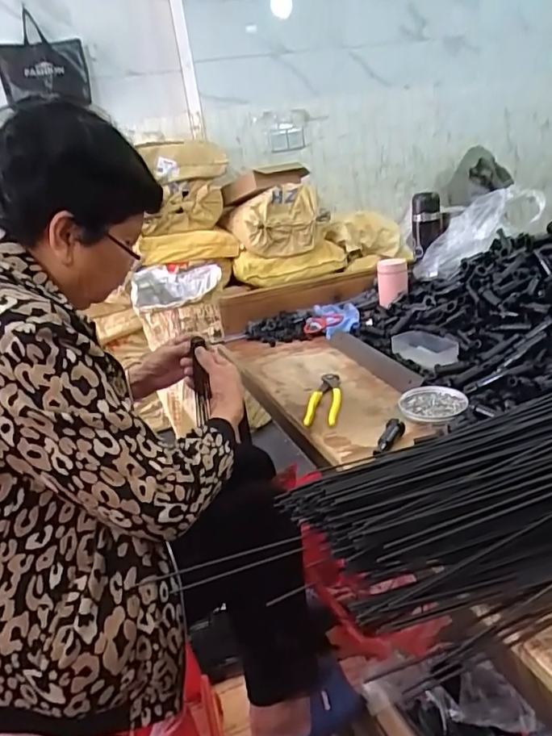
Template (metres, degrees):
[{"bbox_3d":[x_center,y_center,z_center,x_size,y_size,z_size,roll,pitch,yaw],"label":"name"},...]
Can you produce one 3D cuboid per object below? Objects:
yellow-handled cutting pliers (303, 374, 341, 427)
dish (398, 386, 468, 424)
[{"bbox_3d":[0.074,0.045,0.818,0.046,0.017,0.160,-2,21,14],"label":"yellow-handled cutting pliers"},{"bbox_3d":[0.220,0.052,0.753,0.090,0.018,0.087,-1,21,16],"label":"dish"}]

